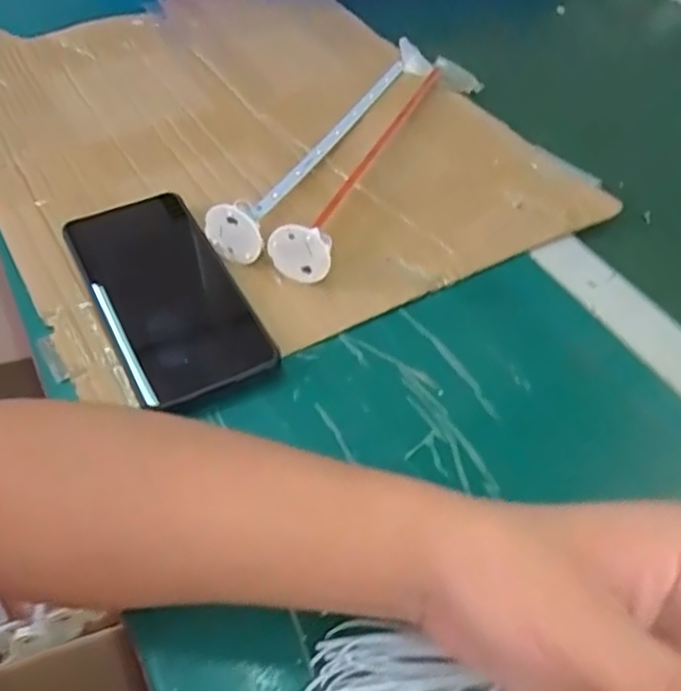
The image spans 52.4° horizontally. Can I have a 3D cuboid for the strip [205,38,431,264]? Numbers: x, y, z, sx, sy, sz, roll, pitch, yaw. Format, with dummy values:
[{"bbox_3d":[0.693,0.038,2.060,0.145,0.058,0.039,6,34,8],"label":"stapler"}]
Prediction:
[{"bbox_3d":[0.000,-0.163,0.511,0.031,0.035,0.302,21,51,16],"label":"strip"}]

